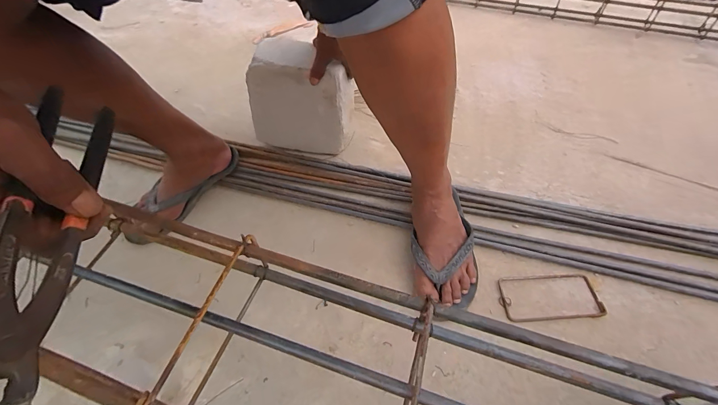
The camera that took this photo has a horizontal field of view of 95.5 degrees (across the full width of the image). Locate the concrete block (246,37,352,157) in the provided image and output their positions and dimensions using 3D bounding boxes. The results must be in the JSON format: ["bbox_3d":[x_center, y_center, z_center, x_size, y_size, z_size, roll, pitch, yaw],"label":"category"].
[{"bbox_3d":[-0.120,-0.219,0.692,0.206,0.212,0.104,4,51,5],"label":"concrete block"}]

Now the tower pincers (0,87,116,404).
[{"bbox_3d":[-0.195,0.004,0.205,0.022,0.044,0.234,-13,52,-9],"label":"tower pincers"}]

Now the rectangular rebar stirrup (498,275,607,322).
[{"bbox_3d":[0.302,0.150,0.521,0.158,0.004,0.074,-3,51,-1],"label":"rectangular rebar stirrup"}]

